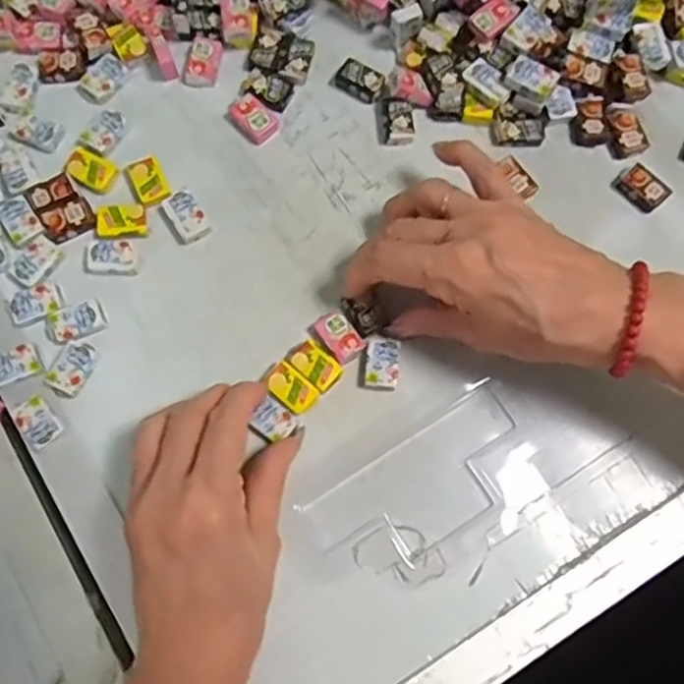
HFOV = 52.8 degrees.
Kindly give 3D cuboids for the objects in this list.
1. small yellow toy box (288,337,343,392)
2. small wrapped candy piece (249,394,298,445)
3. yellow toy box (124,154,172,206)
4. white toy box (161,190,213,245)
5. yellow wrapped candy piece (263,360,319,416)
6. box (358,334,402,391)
[{"bbox_3d":[-0.014,0.012,0.353,0.027,0.004,0.017,42,80,8],"label":"small yellow toy box"},{"bbox_3d":[-0.034,0.040,0.345,0.020,0.004,0.019,38,80,7],"label":"small wrapped candy piece"},{"bbox_3d":[-0.106,-0.088,0.376,0.018,0.005,0.027,-26,79,-6],"label":"yellow toy box"},{"bbox_3d":[-0.084,-0.068,0.373,0.017,0.006,0.029,-31,80,-7],"label":"white toy box"},{"bbox_3d":[-0.027,0.023,0.351,0.028,0.004,0.017,42,80,8],"label":"yellow wrapped candy piece"},{"bbox_3d":[0.020,0.011,0.354,0.019,0.005,0.028,10,78,2],"label":"box"}]

